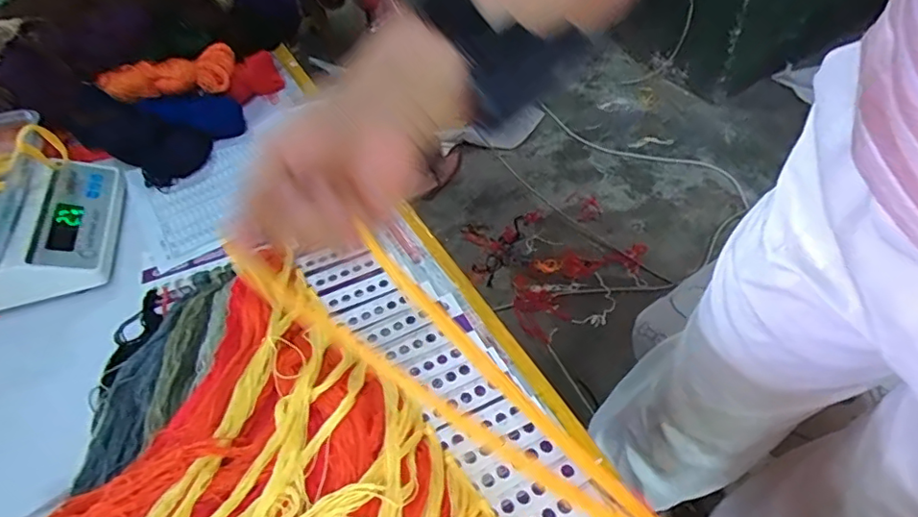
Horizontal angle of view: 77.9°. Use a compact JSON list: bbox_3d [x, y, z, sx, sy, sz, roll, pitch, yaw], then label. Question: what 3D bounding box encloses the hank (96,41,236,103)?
[{"bbox_3d":[-0.397,-0.250,0.789,0.176,0.049,0.055,-28,53,-17],"label":"hank"}]

